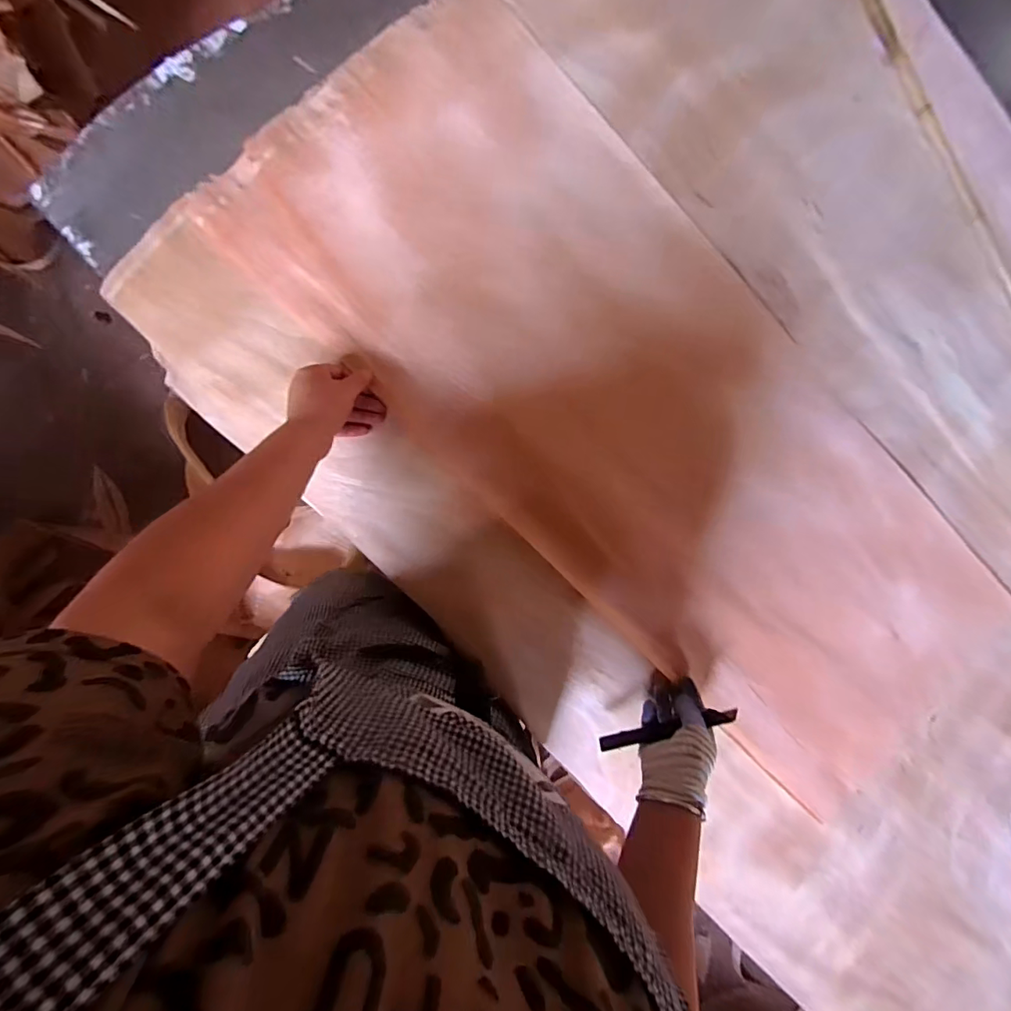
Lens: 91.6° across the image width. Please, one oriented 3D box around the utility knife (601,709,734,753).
[{"bbox_3d":[0.189,0.261,0.574,0.159,0.011,0.018,-16,94,7],"label":"utility knife"}]

